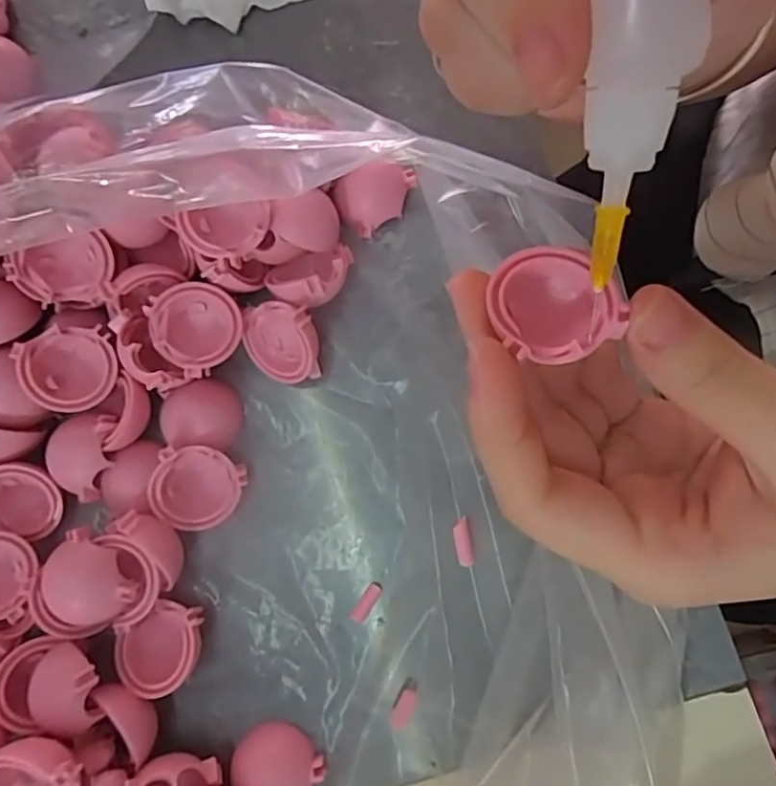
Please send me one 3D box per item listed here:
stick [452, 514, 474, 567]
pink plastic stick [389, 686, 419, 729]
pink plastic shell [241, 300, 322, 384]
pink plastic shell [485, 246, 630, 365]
[{"bbox_3d":[0.025,0.050,0.203,0.005,0.004,0.016,-10,81,3],"label":"stick"},{"bbox_3d":[0.005,0.103,0.198,0.006,0.004,0.014,30,96,6],"label":"pink plastic stick"},{"bbox_3d":[-0.038,-0.017,0.214,0.025,0.019,0.025,-3,78,-1],"label":"pink plastic shell"},{"bbox_3d":[0.038,-0.022,0.143,0.028,0.011,0.027,0,78,0],"label":"pink plastic shell"}]

